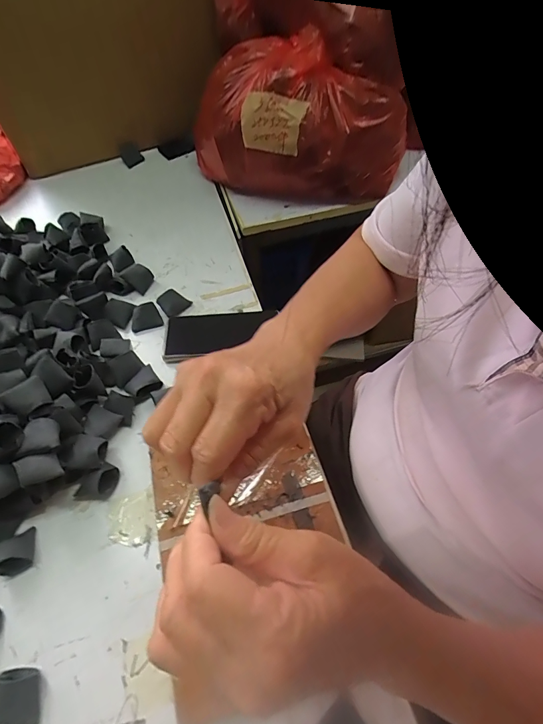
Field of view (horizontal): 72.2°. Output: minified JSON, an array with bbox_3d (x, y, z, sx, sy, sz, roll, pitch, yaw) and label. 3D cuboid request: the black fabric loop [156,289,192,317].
[{"bbox_3d":[-0.143,-0.088,0.548,0.041,0.023,0.031,-39,63,-21],"label":"black fabric loop"}]

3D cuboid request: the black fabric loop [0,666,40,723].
[{"bbox_3d":[-0.217,0.282,0.315,0.041,0.015,0.036,-3,56,1],"label":"black fabric loop"}]

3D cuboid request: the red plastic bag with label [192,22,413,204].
[{"bbox_3d":[0.030,-0.385,0.623,0.301,0.209,0.181,-10,56,-4],"label":"red plastic bag with label"}]

